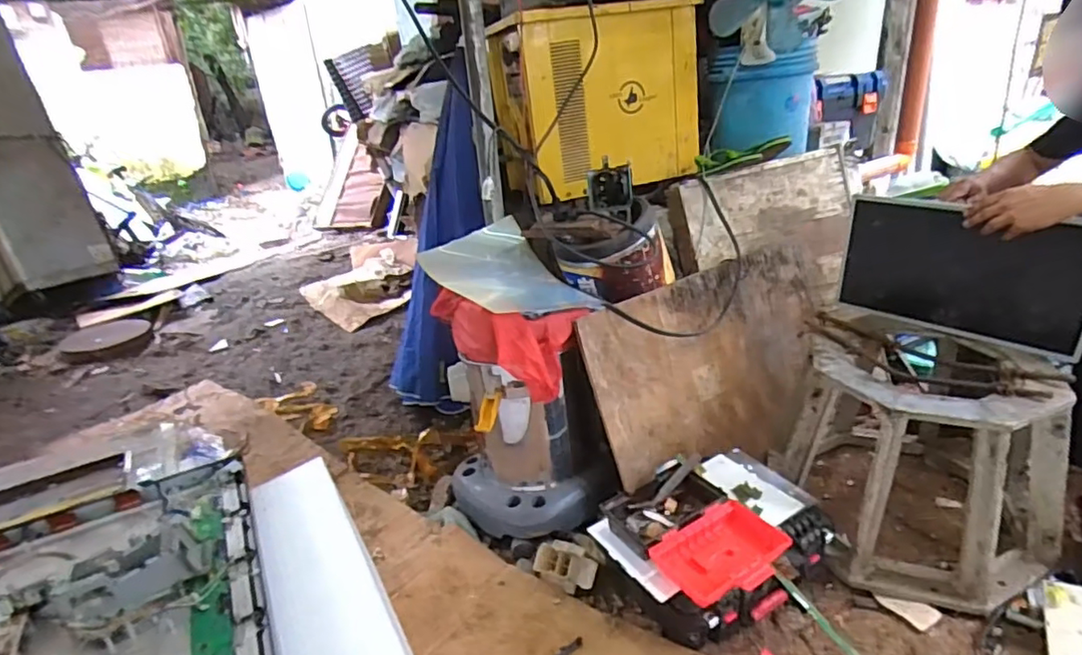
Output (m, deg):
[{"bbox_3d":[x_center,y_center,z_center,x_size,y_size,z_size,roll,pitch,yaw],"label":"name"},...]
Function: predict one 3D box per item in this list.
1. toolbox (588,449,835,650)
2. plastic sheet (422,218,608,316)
[{"bbox_3d":[0.318,0.391,1.081,0.371,0.175,0.276,-20,27,-30],"label":"toolbox"},{"bbox_3d":[-0.065,-0.129,1.395,0.419,0.178,0.157,1,24,14],"label":"plastic sheet"}]

